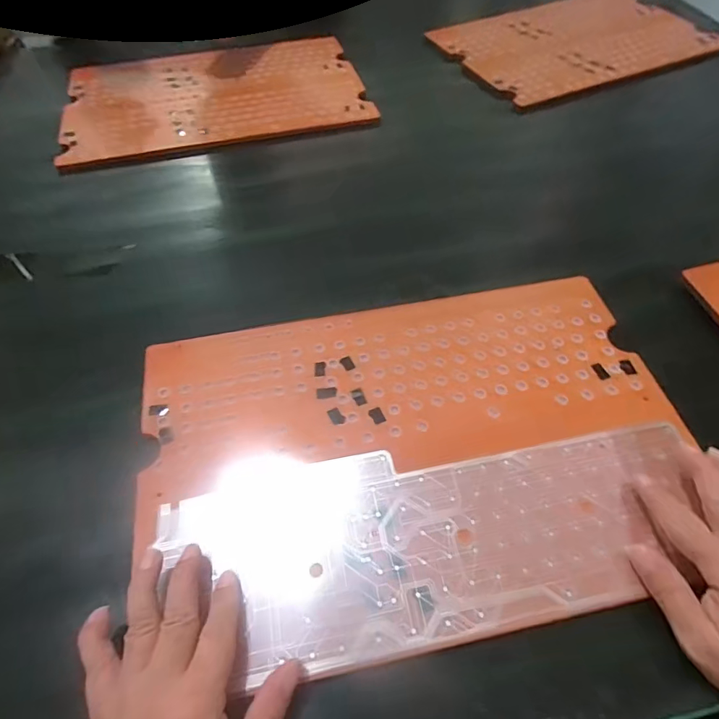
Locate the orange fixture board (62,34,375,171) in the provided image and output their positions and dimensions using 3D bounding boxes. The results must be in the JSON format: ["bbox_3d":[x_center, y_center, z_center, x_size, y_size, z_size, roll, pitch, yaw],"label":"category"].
[{"bbox_3d":[-0.210,-0.395,0.677,0.420,0.010,0.292,-14,57,-8],"label":"orange fixture board"}]

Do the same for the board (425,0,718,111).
[{"bbox_3d":[0.365,-0.537,0.767,0.440,0.016,0.283,-20,59,-12],"label":"board"}]

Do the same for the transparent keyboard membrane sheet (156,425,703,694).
[{"bbox_3d":[0.058,0.123,0.323,0.372,0.005,0.130,-9,56,-6],"label":"transparent keyboard membrane sheet"}]

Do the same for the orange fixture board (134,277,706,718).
[{"bbox_3d":[0.045,0.064,0.364,0.413,0.009,0.273,-11,57,-6],"label":"orange fixture board"}]

